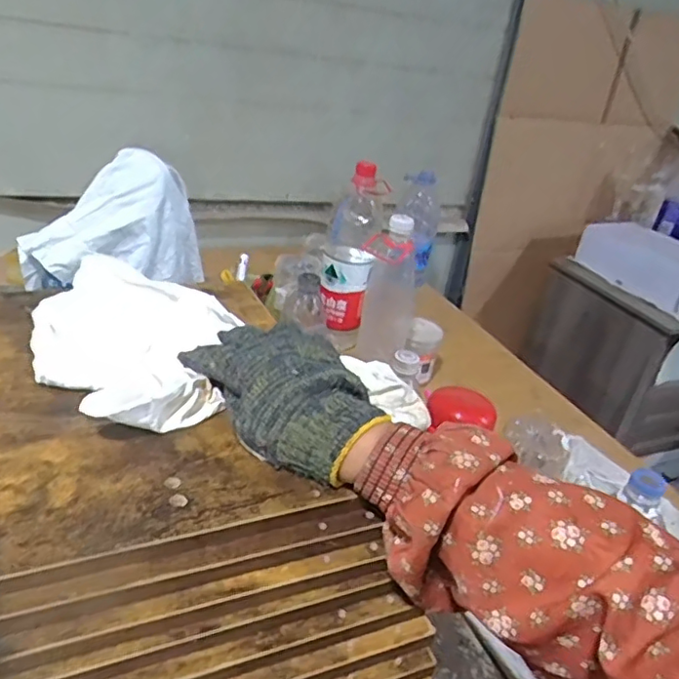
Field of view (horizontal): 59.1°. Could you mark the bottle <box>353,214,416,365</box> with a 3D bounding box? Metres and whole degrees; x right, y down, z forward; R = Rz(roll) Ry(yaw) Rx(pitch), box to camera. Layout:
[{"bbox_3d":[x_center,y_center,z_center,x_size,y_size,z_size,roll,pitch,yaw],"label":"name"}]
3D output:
[{"bbox_3d":[0.073,-0.072,0.859,0.073,0.209,0.066,14,29,11],"label":"bottle"}]

